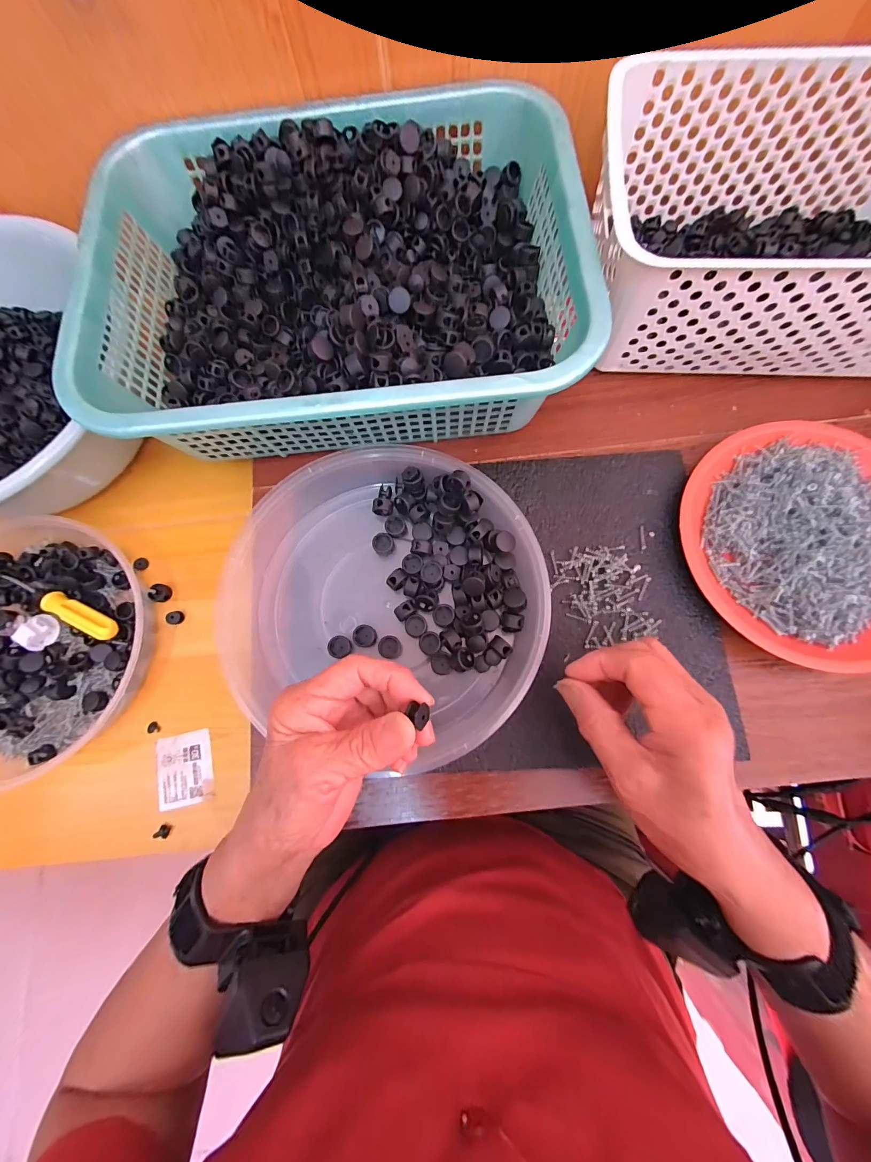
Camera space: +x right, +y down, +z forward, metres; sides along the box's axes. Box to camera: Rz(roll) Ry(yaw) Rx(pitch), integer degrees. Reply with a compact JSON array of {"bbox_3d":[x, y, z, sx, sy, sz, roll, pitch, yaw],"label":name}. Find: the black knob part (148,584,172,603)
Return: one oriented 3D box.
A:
[{"bbox_3d":[-0.263,0.012,0.359,0.012,0.015,0.017,1,79,3],"label":"black knob part"}]

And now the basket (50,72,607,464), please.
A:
[{"bbox_3d":[-0.080,-0.257,0.311,0.375,0.094,0.289,-6,78,2],"label":"basket"}]

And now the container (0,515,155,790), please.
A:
[{"bbox_3d":[-0.369,0.055,0.336,0.218,0.044,0.225,41,83,10],"label":"container"}]

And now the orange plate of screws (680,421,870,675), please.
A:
[{"bbox_3d":[0.296,-0.035,0.291,0.177,0.020,0.194,-39,79,-5],"label":"orange plate of screws"}]

